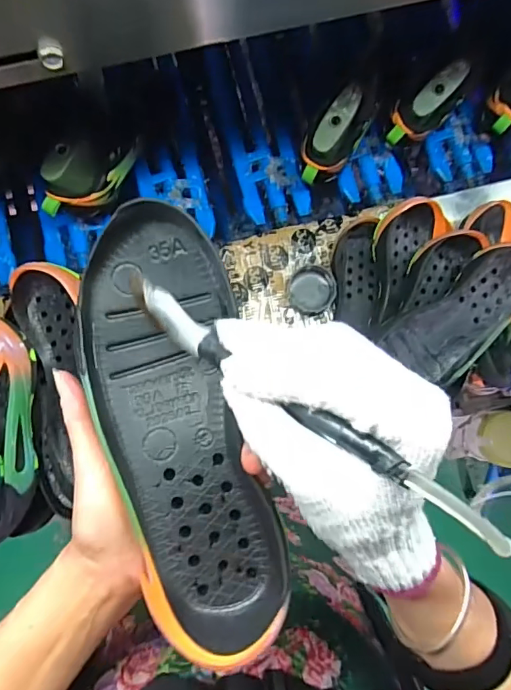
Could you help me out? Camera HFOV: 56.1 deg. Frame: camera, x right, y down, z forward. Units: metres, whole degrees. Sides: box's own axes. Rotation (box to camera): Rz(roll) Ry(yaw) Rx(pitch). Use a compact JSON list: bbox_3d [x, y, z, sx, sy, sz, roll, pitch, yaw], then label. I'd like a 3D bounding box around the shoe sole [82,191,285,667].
[{"bbox_3d":[-0.043,0.044,0.270,0.087,0.040,0.241,-14,84,-4],"label":"shoe sole"}]

